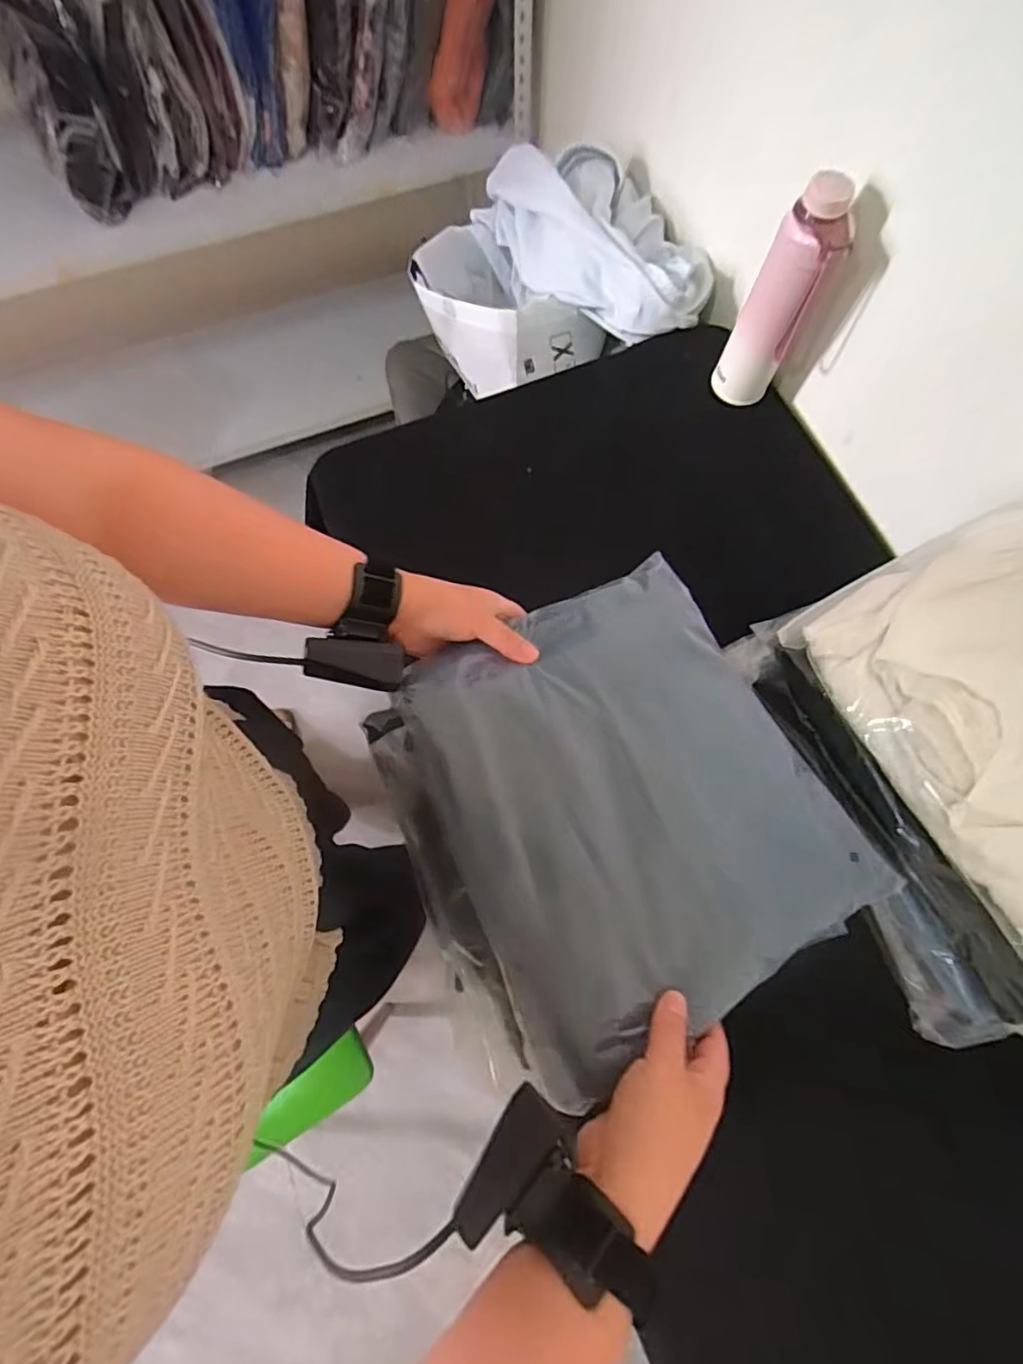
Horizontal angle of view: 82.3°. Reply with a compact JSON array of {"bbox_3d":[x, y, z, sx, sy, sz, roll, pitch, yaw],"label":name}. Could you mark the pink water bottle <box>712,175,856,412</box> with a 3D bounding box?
[{"bbox_3d":[0.303,-0.428,0.685,0.076,0.255,0.060,19,73,4],"label":"pink water bottle"}]

